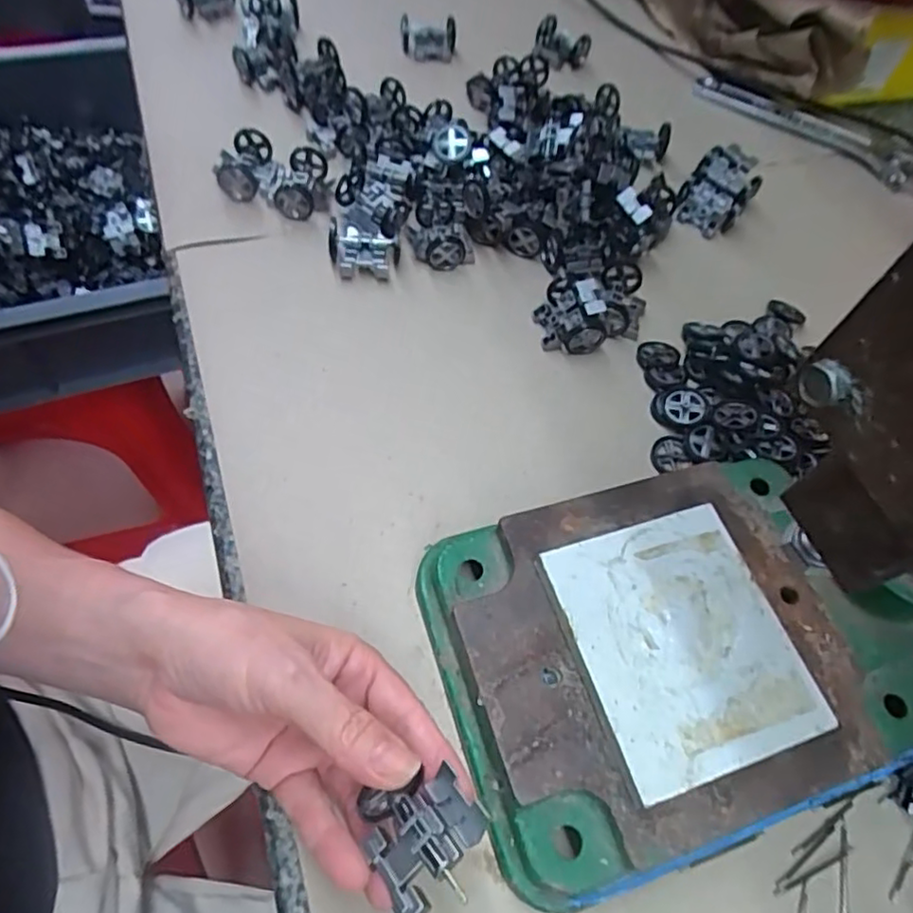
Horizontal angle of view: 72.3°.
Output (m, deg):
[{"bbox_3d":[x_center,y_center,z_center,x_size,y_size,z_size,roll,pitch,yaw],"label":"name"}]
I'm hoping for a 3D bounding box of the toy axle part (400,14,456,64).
[{"bbox_3d":[-0.025,-0.378,0.566,0.049,0.034,0.023,1,60,-6],"label":"toy axle part"}]

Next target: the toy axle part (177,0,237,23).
[{"bbox_3d":[-0.224,-0.413,0.561,0.051,0.025,0.044,-14,63,-14],"label":"toy axle part"}]

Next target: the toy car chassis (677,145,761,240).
[{"bbox_3d":[0.207,-0.210,0.493,0.048,0.032,0.064,32,62,12],"label":"toy car chassis"}]

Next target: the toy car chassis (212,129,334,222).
[{"bbox_3d":[-0.132,-0.203,0.454,0.080,0.032,0.051,15,60,2],"label":"toy car chassis"}]

